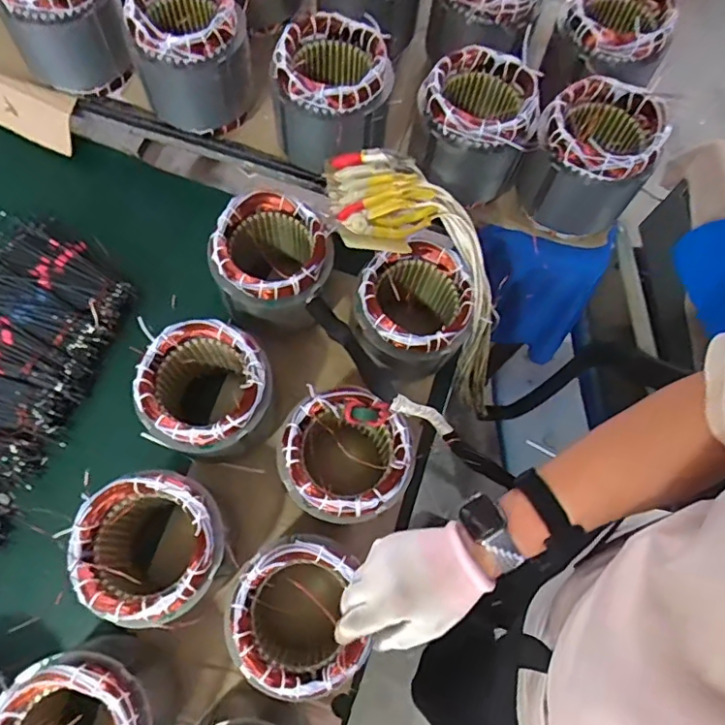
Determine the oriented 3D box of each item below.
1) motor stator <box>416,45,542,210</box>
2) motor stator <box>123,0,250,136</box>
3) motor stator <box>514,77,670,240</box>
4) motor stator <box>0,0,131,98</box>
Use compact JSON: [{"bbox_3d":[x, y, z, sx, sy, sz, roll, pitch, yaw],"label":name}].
[{"bbox_3d":[0.143,-0.312,0.718,0.143,0.128,0.141,17,72,2],"label":"motor stator"},{"bbox_3d":[-0.230,-0.422,0.742,0.142,0.154,0.135,1,72,-3],"label":"motor stator"},{"bbox_3d":[0.293,-0.269,0.710,0.144,0.128,0.143,23,72,4],"label":"motor stator"},{"bbox_3d":[-0.418,-0.493,0.767,0.143,0.152,0.143,1,72,-3],"label":"motor stator"}]

